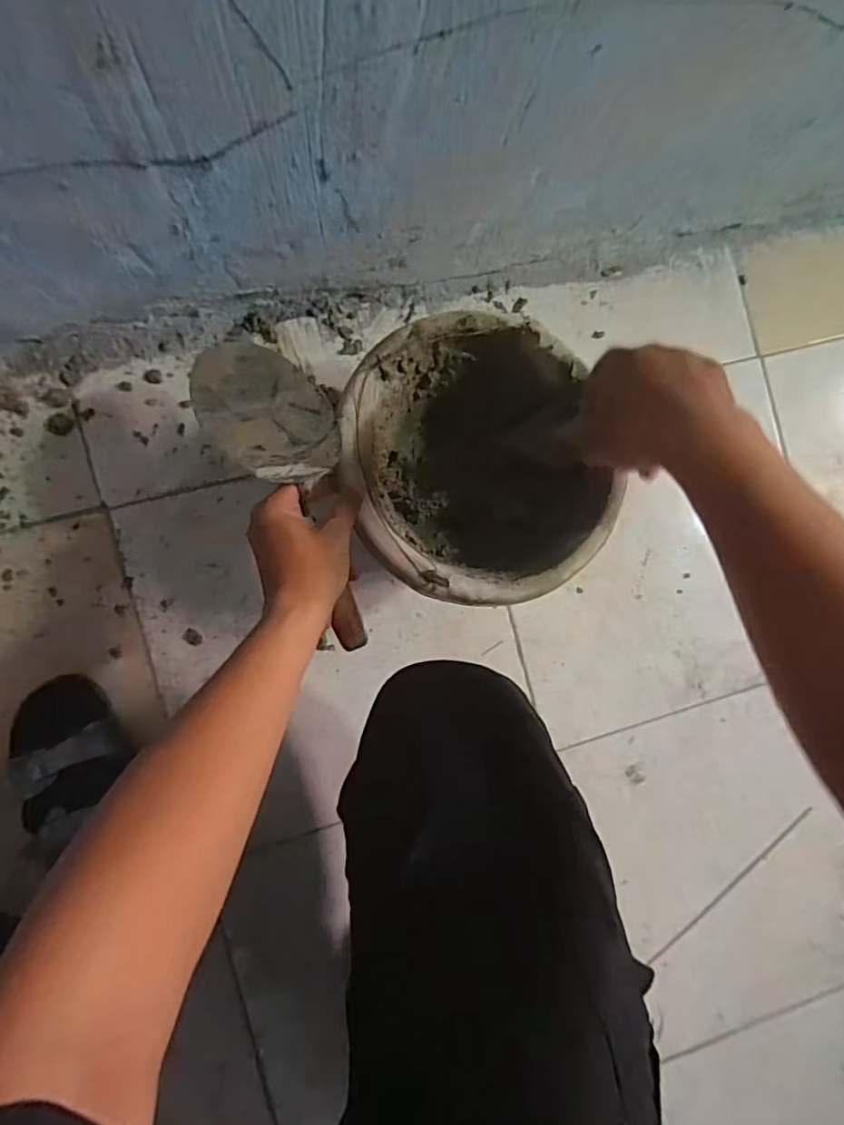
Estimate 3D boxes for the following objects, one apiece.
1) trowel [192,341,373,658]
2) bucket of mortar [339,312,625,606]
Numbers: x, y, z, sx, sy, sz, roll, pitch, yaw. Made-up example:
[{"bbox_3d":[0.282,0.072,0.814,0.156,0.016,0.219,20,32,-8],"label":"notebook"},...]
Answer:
[{"bbox_3d":[-0.104,-0.072,0.454,0.097,0.057,0.288,-24,79,-7],"label":"trowel"},{"bbox_3d":[0.037,-0.091,0.562,0.222,0.172,0.248,-24,94,-7],"label":"bucket of mortar"}]

